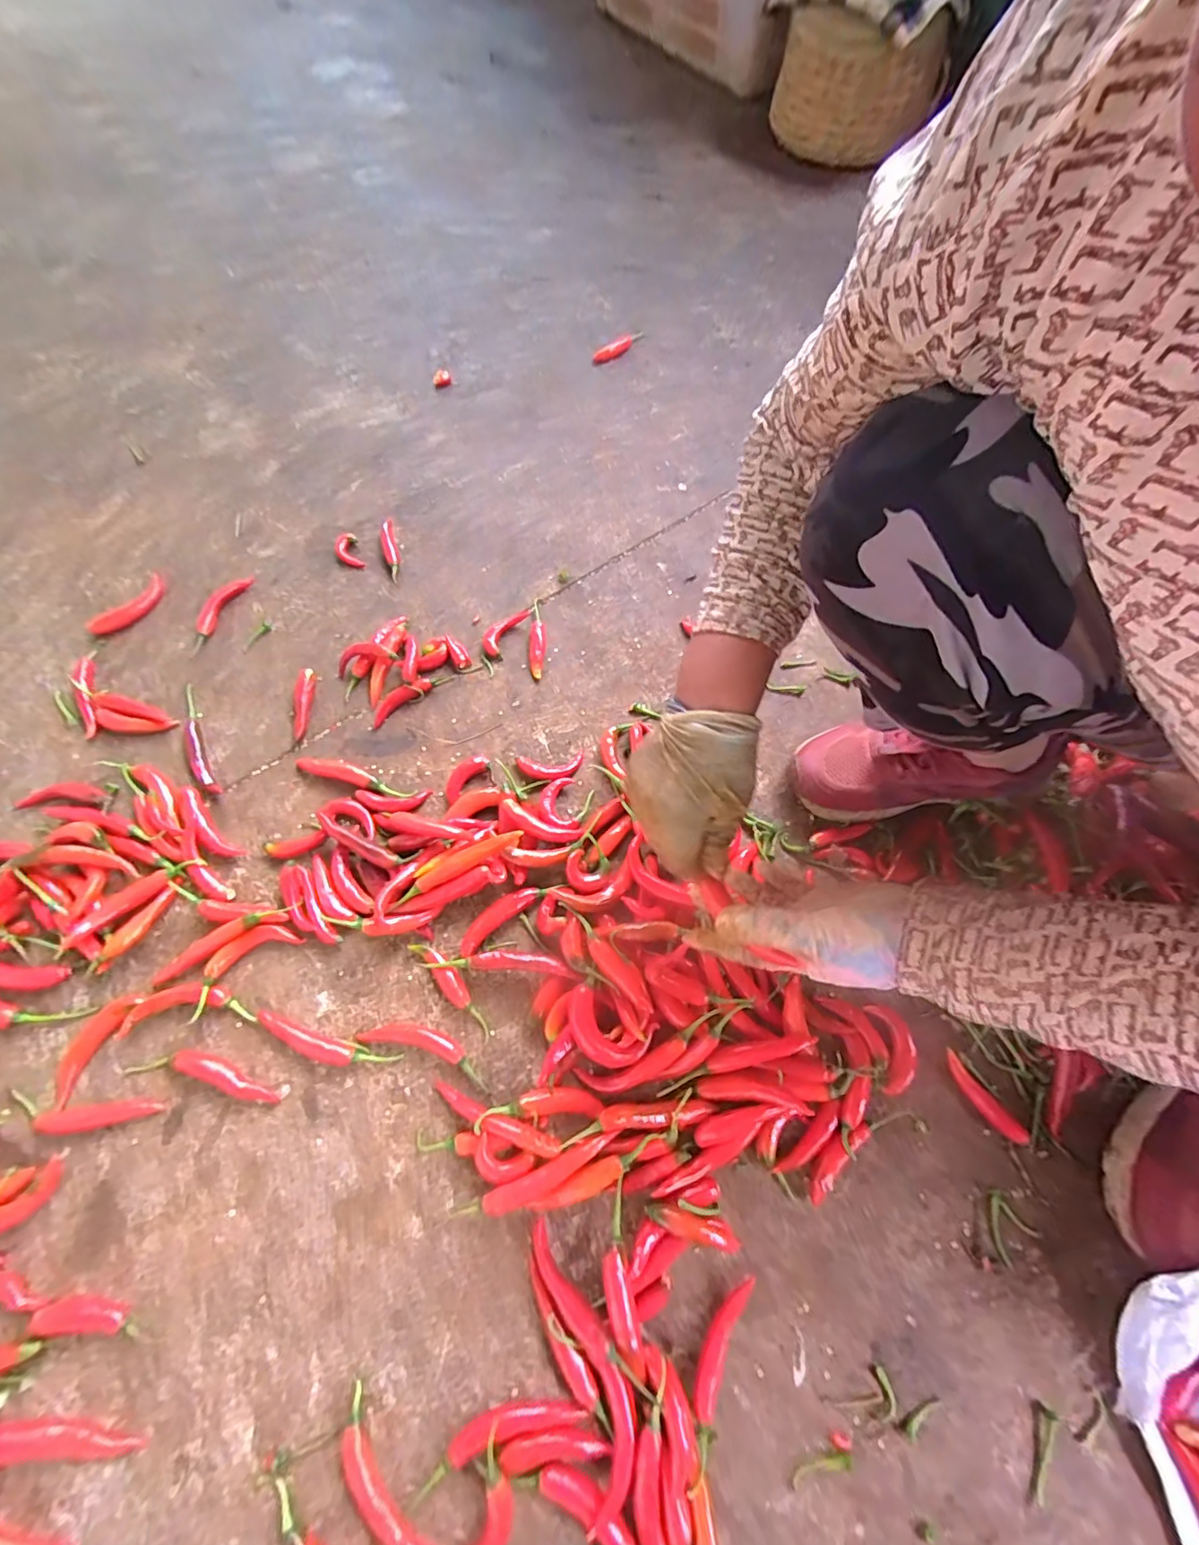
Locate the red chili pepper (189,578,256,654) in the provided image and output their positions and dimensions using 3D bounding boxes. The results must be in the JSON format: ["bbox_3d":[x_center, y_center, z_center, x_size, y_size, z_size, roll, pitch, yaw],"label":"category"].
[{"bbox_3d":[-0.458,-0.194,0.644,0.027,0.017,0.117,13,68,6],"label":"red chili pepper"}]

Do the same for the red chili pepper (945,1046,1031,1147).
[{"bbox_3d":[0.322,0.274,0.454,0.019,0.010,0.078,-36,72,-13],"label":"red chili pepper"}]

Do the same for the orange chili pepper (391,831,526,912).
[{"bbox_3d":[-0.132,0.084,0.496,0.126,0.022,0.019,-25,70,-10],"label":"orange chili pepper"}]

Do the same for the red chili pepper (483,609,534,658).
[{"bbox_3d":[-0.111,-0.171,0.630,0.028,0.016,0.078,29,71,12],"label":"red chili pepper"}]

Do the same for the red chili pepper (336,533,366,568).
[{"bbox_3d":[-0.317,-0.279,0.680,0.028,0.013,0.050,-18,69,-7],"label":"red chili pepper"}]

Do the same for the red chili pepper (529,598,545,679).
[{"bbox_3d":[-0.072,-0.160,0.626,0.017,0.015,0.106,-1,68,0],"label":"red chili pepper"}]

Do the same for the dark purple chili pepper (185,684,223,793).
[{"bbox_3d":[-0.436,-0.037,0.578,0.022,0.019,0.143,-26,70,-10],"label":"dark purple chili pepper"}]

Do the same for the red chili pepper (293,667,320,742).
[{"bbox_3d":[-0.327,-0.076,0.596,0.020,0.013,0.087,-2,68,-1],"label":"red chili pepper"}]

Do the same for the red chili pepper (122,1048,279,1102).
[{"bbox_3d":[-0.338,0.256,0.459,0.132,0.013,0.027,12,68,5],"label":"red chili pepper"}]

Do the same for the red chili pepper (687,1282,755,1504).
[{"bbox_3d":[0.083,0.428,0.385,0.021,0.021,0.118,21,69,9],"label":"red chili pepper"}]

